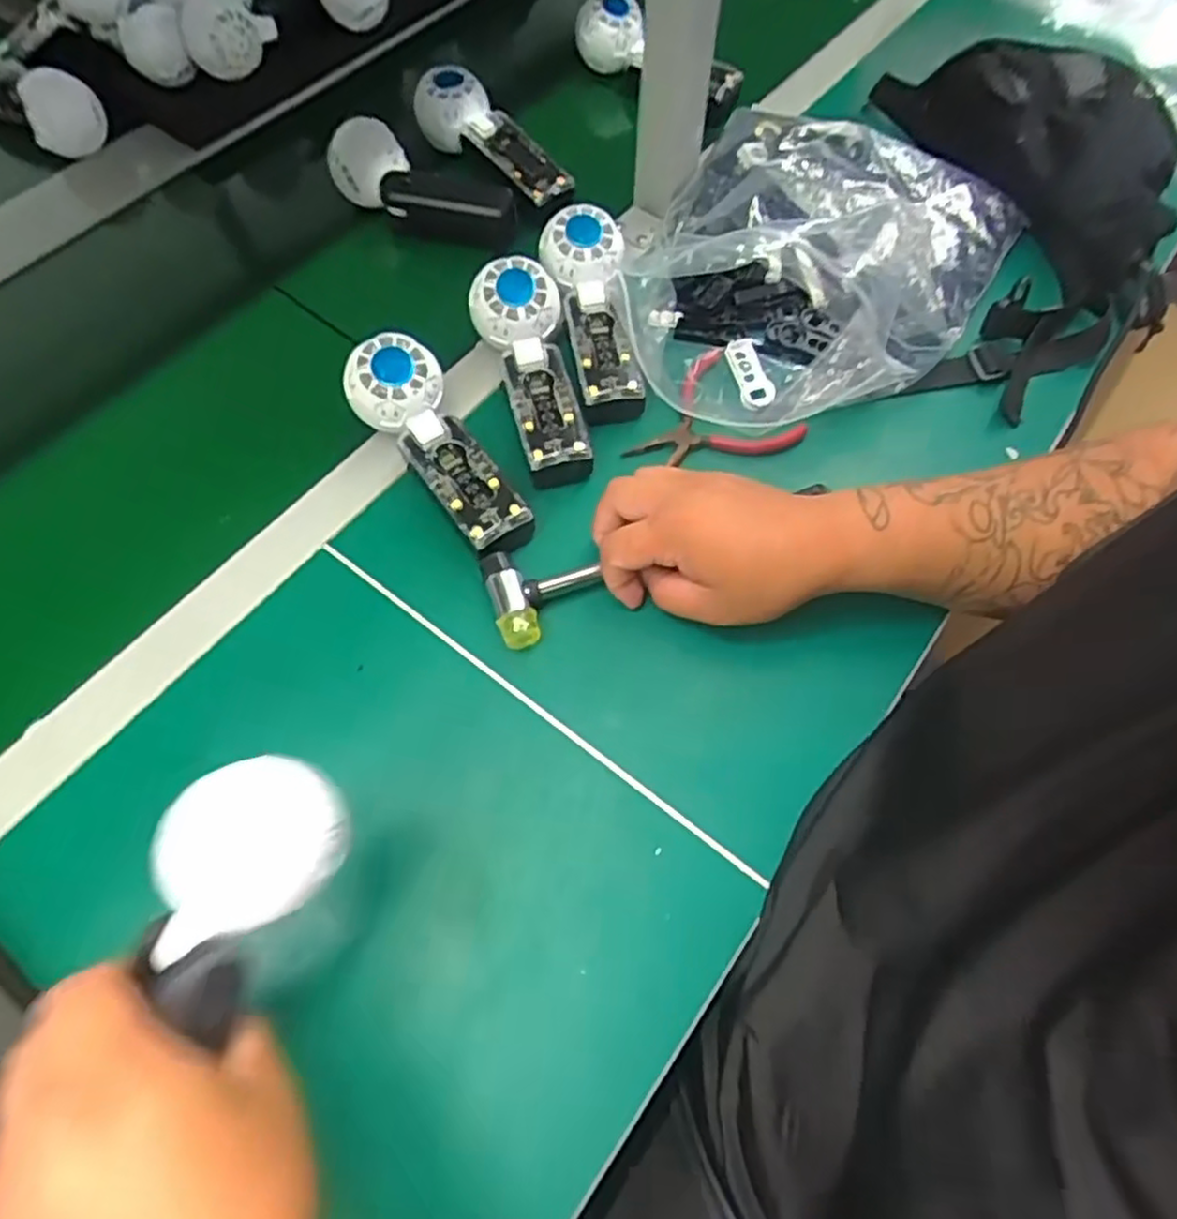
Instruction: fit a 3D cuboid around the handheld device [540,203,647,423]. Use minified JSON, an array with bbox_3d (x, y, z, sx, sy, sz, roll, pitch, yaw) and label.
[{"bbox_3d":[0.006,-0.215,0.531,0.058,0.037,0.166,-9,78,-7],"label":"handheld device"}]

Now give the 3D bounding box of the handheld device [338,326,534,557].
[{"bbox_3d":[-0.098,-0.104,0.475,0.057,0.057,0.158,-31,68,-16],"label":"handheld device"}]

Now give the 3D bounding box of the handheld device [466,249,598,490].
[{"bbox_3d":[-0.035,-0.165,0.509,0.062,0.040,0.163,-15,77,-9],"label":"handheld device"}]

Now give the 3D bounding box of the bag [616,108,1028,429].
[{"bbox_3d":[0.168,-0.276,0.528,0.242,0.089,0.320,30,66,12],"label":"bag"}]

